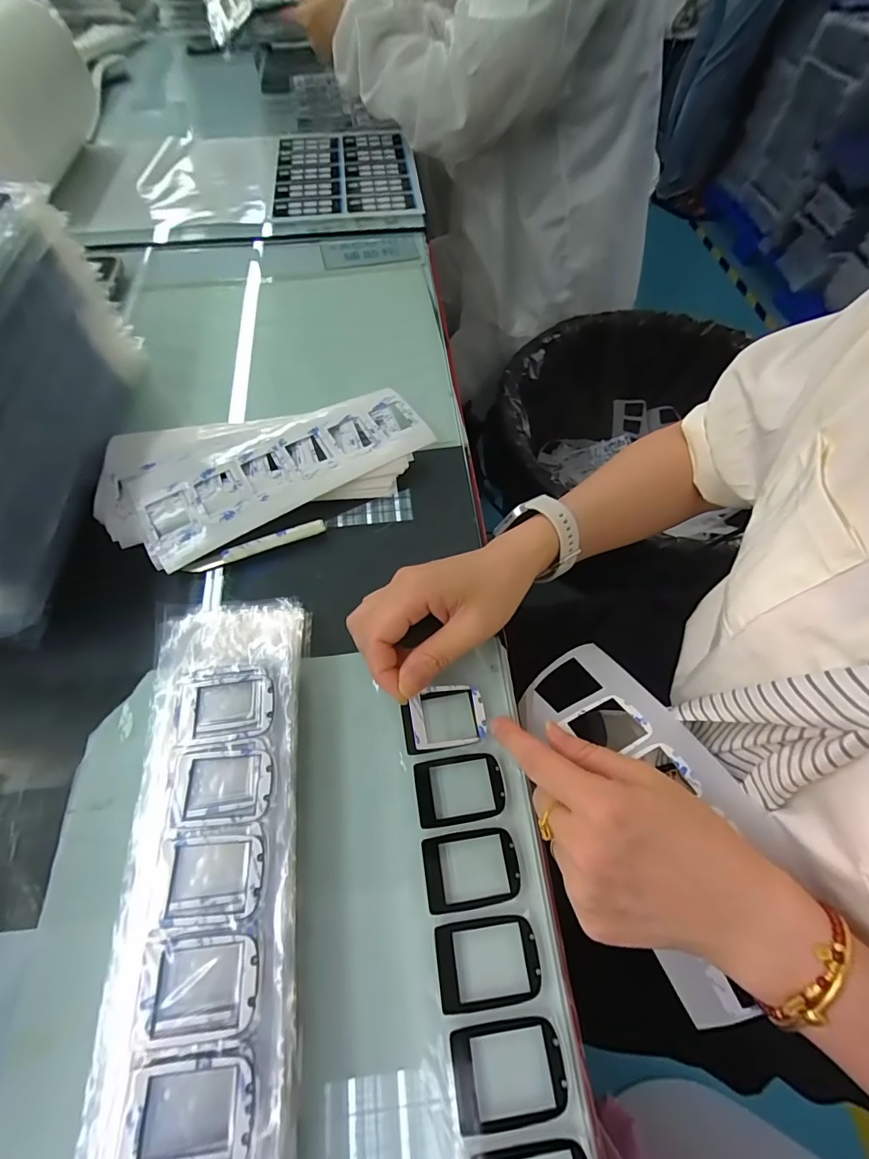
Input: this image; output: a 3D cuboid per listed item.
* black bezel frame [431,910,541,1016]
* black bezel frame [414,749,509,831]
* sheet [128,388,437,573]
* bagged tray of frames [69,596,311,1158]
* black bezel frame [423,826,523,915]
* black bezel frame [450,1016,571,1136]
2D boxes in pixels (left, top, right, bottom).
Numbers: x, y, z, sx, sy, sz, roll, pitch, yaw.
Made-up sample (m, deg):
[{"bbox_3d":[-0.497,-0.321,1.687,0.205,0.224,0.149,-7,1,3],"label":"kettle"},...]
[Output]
[{"bbox_3d":[0.027,0.192,0.233,0.051,0.004,0.036,-7,61,-3],"label":"black bezel frame"},{"bbox_3d":[0.015,0.123,0.273,0.052,0.004,0.036,-8,62,-4],"label":"black bezel frame"},{"bbox_3d":[-0.121,-0.094,0.378,0.233,0.012,0.089,-28,65,-14],"label":"sheet"},{"bbox_3d":[-0.111,0.150,0.236,0.085,0.034,0.302,-7,61,-3],"label":"bagged tray of frames"},{"bbox_3d":[0.020,0.158,0.253,0.052,0.004,0.036,-8,61,-4],"label":"black bezel frame"},{"bbox_3d":[0.035,0.228,0.213,0.051,0.004,0.036,-7,61,-3],"label":"black bezel frame"}]

